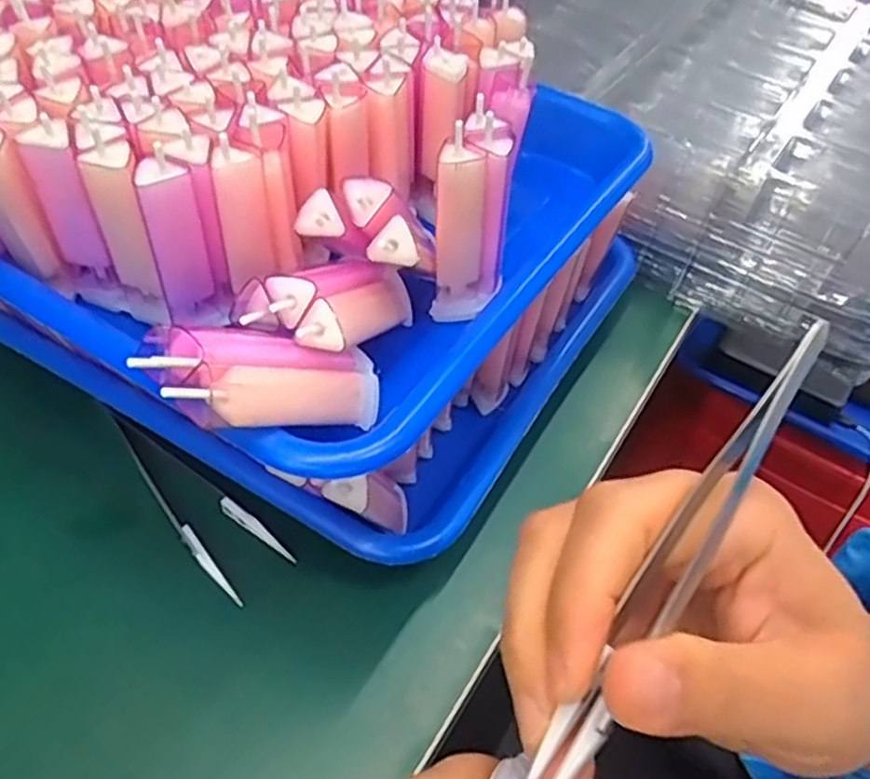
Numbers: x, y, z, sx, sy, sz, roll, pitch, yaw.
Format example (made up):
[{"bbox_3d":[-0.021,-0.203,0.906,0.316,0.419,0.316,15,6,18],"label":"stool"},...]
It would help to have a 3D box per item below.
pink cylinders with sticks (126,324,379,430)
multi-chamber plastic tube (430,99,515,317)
[{"bbox_3d":[-0.047,-0.004,0.219,0.073,0.016,0.030,6,38,-42],"label":"pink cylinders with sticks"},{"bbox_3d":[0.013,-0.061,0.264,0.024,0.071,0.025,8,48,2],"label":"multi-chamber plastic tube"}]

